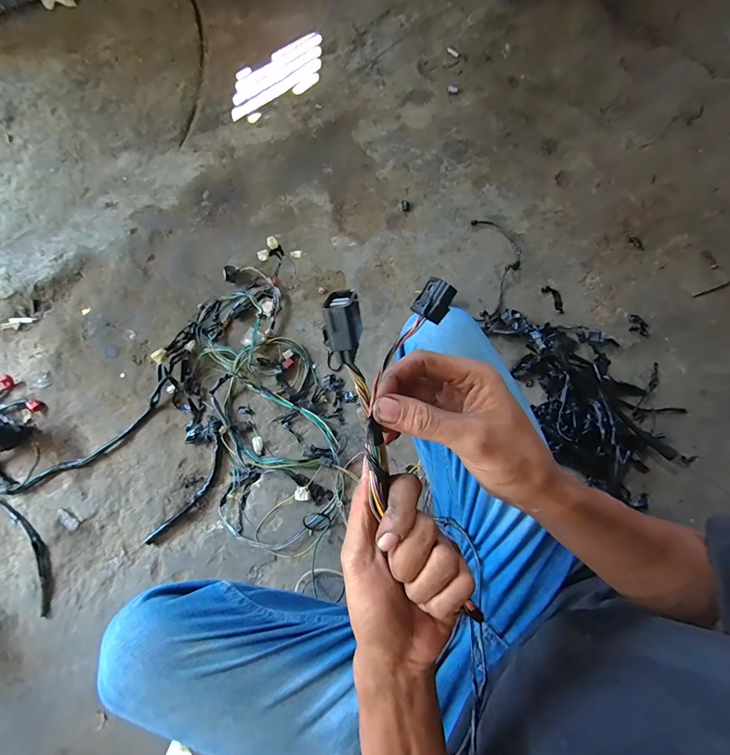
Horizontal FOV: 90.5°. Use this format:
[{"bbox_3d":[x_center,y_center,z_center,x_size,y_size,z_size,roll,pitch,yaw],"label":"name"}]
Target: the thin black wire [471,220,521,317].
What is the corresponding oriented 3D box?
[{"bbox_3d":[0.329,-0.272,0.867,0.103,0.021,0.271,-4,75,-2],"label":"thin black wire"}]

